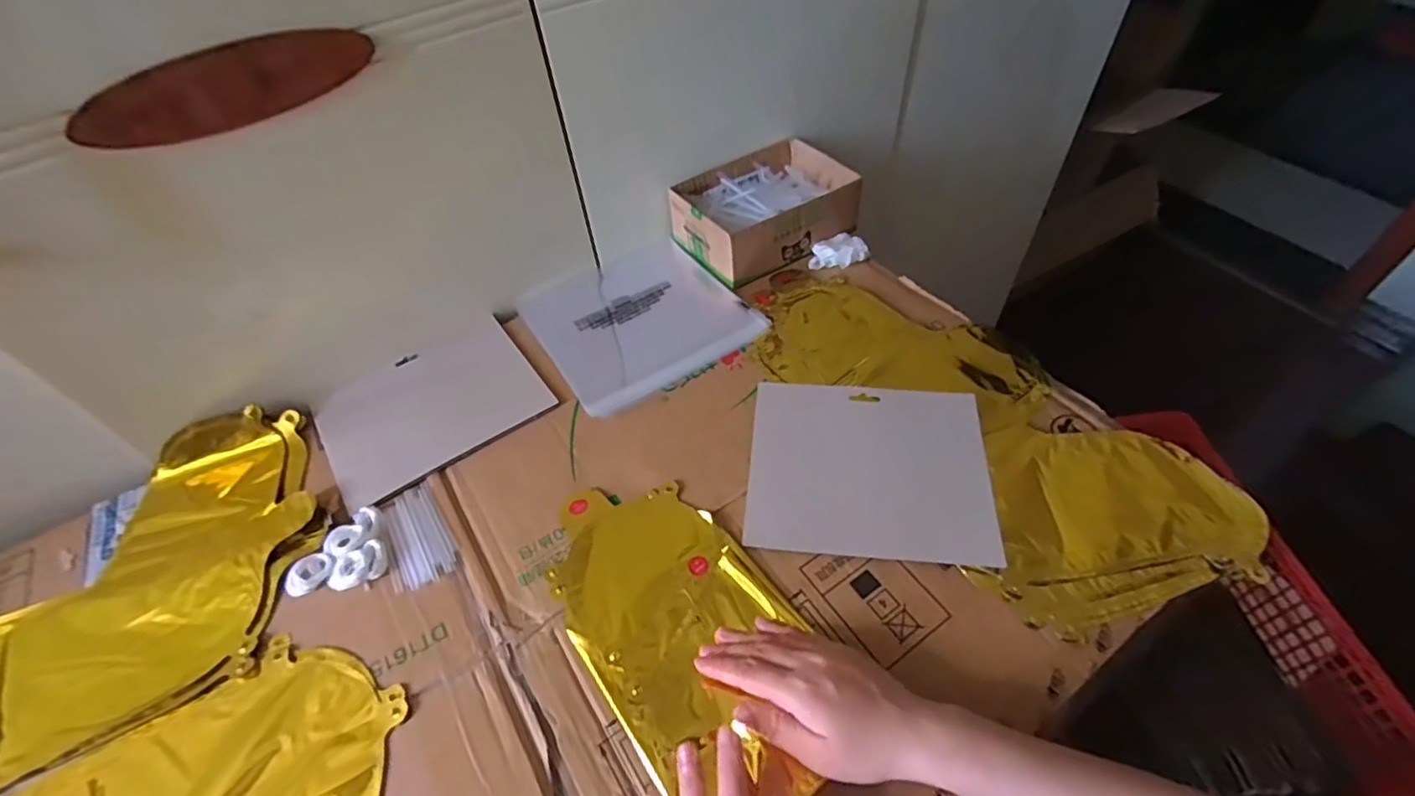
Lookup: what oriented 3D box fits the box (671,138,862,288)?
[{"bbox_3d":[0.066,-0.220,0.708,0.191,0.062,0.140,-27,54,-17],"label":"box"}]

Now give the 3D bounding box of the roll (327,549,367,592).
[{"bbox_3d":[-0.277,0.133,0.469,0.028,0.008,0.028,-2,51,2],"label":"roll"}]

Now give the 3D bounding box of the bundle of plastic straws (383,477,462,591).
[{"bbox_3d":[-0.237,0.111,0.494,0.050,0.005,0.091,-27,54,-18],"label":"bundle of plastic straws"}]

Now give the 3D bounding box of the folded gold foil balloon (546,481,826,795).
[{"bbox_3d":[-0.021,0.158,0.437,0.137,0.008,0.257,-31,55,-20],"label":"folded gold foil balloon"}]

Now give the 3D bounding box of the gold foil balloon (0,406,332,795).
[{"bbox_3d":[-0.507,0.177,0.466,0.404,0.040,0.243,-26,54,-17],"label":"gold foil balloon"}]

